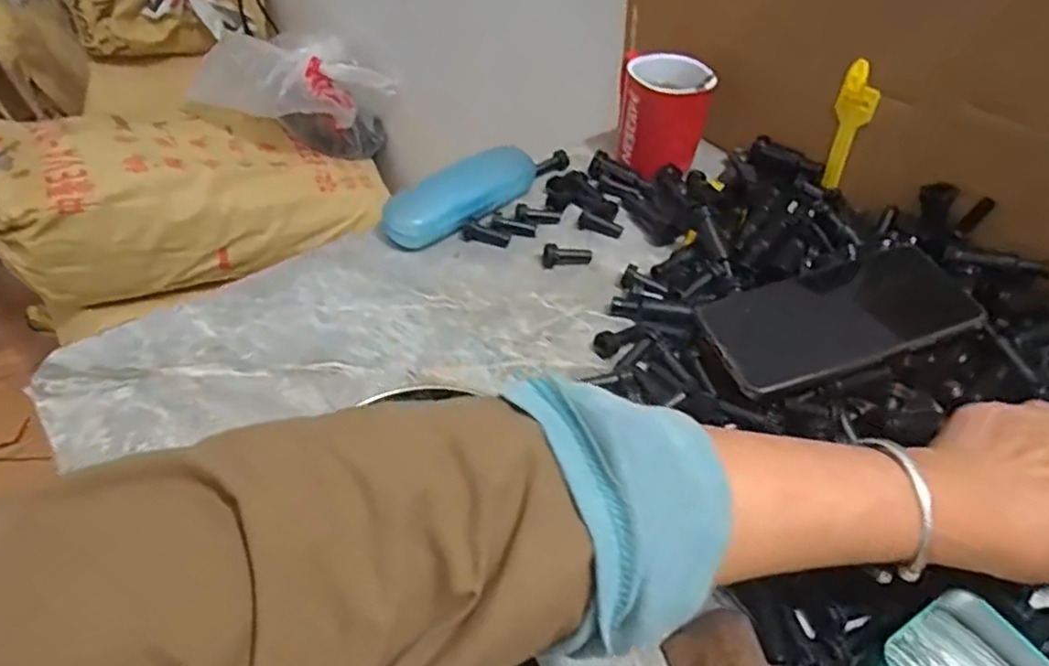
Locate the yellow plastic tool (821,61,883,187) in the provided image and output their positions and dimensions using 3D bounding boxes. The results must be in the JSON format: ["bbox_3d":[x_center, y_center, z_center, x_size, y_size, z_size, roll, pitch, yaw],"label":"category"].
[{"bbox_3d":[0.266,-0.170,0.555,0.030,0.107,0.015,32,53,26],"label":"yellow plastic tool"}]

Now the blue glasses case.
[{"bbox_3d":[-0.049,-0.115,0.561,0.155,0.032,0.043,-33,55,-29],"label":"blue glasses case"}]

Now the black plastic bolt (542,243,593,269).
[{"bbox_3d":[0.034,-0.060,0.524,0.040,0.015,0.012,-1,45,-20],"label":"black plastic bolt"}]

